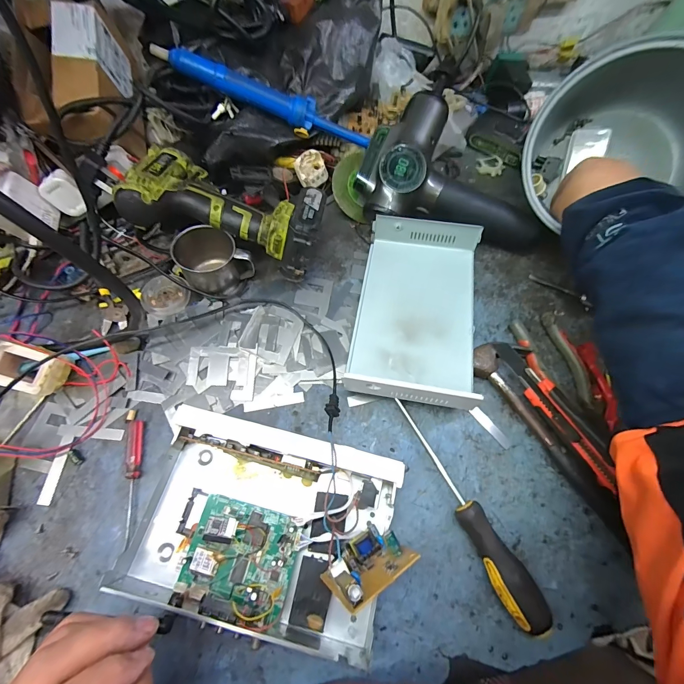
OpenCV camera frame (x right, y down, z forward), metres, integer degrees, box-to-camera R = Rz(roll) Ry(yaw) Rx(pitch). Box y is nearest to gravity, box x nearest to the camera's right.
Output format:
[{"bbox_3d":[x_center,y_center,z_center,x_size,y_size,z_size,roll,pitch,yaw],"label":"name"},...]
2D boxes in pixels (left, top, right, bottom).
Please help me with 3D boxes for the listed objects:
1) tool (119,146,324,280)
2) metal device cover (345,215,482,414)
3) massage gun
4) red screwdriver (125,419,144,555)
[{"bbox_3d":[-0.133,-0.145,0.394,0.217,0.074,0.130,22,43,3],"label":"tool"},{"bbox_3d":[0.090,-0.043,0.403,0.135,0.050,0.239,11,66,2],"label":"metal device cover"},{"bbox_3d":[0.148,-0.223,0.460,0.251,0.102,0.166,3,66,-1],"label":"massage gun"},{"bbox_3d":[-0.206,0.136,0.334,0.012,0.016,0.116,-7,67,-5],"label":"red screwdriver"}]

